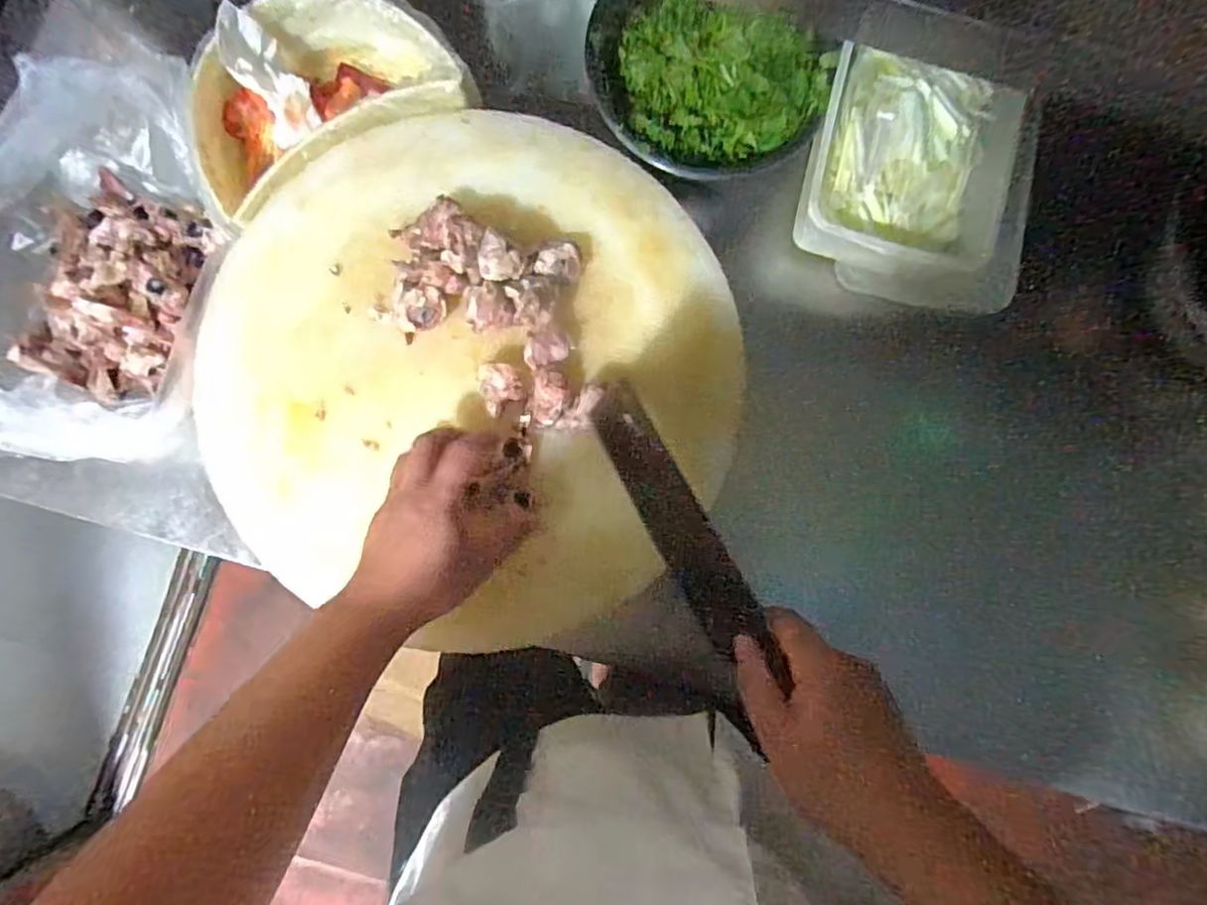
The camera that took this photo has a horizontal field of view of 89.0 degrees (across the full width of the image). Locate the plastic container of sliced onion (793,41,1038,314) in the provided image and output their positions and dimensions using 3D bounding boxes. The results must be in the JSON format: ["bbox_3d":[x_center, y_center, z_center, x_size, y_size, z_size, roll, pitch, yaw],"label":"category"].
[{"bbox_3d":[0.291,-0.249,0.572,0.212,0.080,0.212,0,87,-1],"label":"plastic container of sliced onion"}]

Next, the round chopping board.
[{"bbox_3d":[-0.107,-0.071,0.528,0.447,0.025,0.435,0,87,-1],"label":"round chopping board"}]

